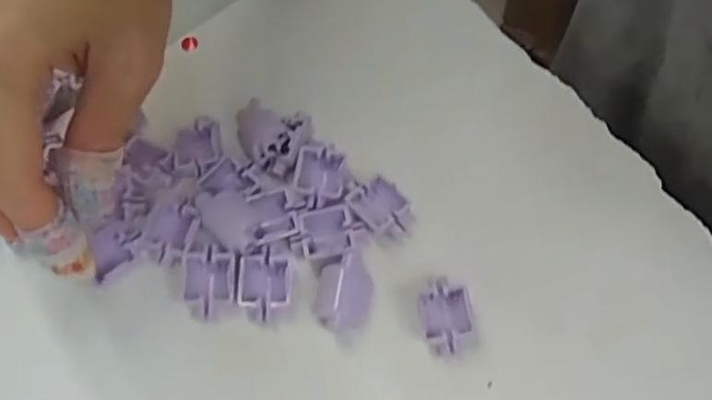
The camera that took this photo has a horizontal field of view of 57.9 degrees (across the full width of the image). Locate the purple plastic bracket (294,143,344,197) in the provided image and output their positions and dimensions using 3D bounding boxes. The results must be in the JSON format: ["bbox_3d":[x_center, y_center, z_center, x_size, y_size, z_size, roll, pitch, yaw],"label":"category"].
[{"bbox_3d":[-0.014,-0.012,0.261,0.017,0.007,0.021,6,67,6],"label":"purple plastic bracket"}]

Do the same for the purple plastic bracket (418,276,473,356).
[{"bbox_3d":[0.033,0.043,0.239,0.018,0.007,0.027,-7,66,1],"label":"purple plastic bracket"}]

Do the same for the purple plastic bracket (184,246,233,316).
[{"bbox_3d":[-0.056,0.030,0.246,0.018,0.004,0.025,-3,66,2],"label":"purple plastic bracket"}]

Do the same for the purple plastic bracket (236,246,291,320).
[{"bbox_3d":[-0.035,0.031,0.246,0.019,0.008,0.024,2,66,4],"label":"purple plastic bracket"}]

